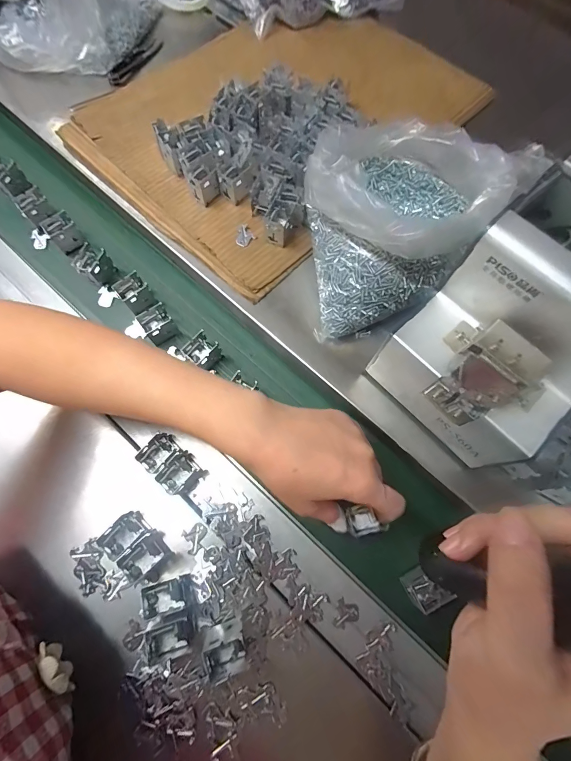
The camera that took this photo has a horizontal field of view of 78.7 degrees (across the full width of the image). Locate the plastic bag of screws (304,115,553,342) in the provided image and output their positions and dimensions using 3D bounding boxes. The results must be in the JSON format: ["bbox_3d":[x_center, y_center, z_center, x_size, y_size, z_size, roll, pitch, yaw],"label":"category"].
[{"bbox_3d":[0.090,-0.142,0.313,0.181,0.098,0.136,-30,75,-11],"label":"plastic bag of screws"}]

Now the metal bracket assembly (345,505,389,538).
[{"bbox_3d":[0.067,0.118,0.294,0.027,0.016,0.026,0,74,1],"label":"metal bracket assembly"}]

